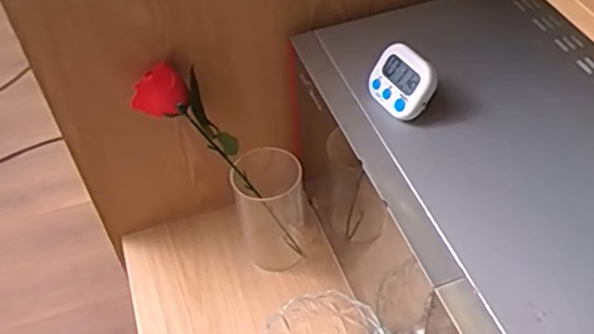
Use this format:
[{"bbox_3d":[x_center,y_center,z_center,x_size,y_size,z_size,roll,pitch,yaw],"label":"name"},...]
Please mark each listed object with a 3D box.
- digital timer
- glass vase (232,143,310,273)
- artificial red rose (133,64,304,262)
[{"bbox_3d":[0.100,-0.080,0.598,0.014,0.057,0.064,2,41,-51],"label":"digital timer"},{"bbox_3d":[-0.029,0.049,0.807,0.091,0.150,0.093,-10,47,-5],"label":"glass vase"},{"bbox_3d":[-0.066,0.003,0.747,0.074,0.298,0.050,-14,41,29],"label":"artificial red rose"}]

